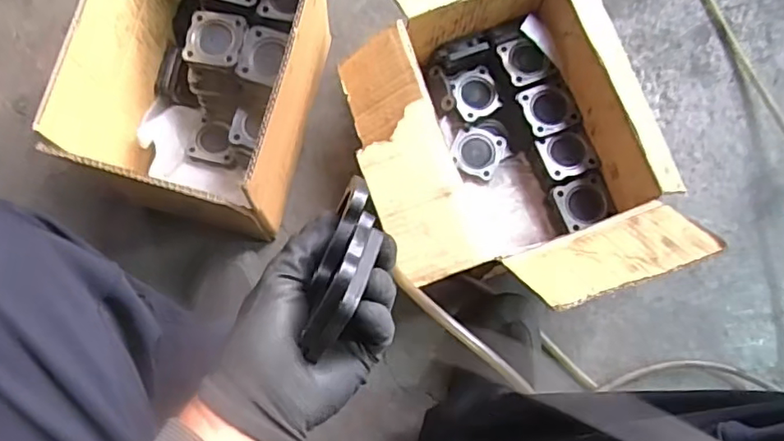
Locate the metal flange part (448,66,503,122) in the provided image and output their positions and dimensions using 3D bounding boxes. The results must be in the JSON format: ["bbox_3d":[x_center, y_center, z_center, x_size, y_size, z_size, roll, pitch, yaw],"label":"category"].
[{"bbox_3d":[0.115,-0.176,0.822,0.061,0.020,0.070,-24,81,-4],"label":"metal flange part"}]

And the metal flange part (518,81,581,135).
[{"bbox_3d":[0.210,-0.149,0.780,0.061,0.020,0.069,-21,80,-4],"label":"metal flange part"}]

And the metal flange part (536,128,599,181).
[{"bbox_3d":[0.231,-0.087,0.765,0.065,0.017,0.060,-16,77,-4],"label":"metal flange part"}]

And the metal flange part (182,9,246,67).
[{"bbox_3d":[-0.217,-0.222,0.718,0.068,0.013,0.068,7,76,1],"label":"metal flange part"}]

